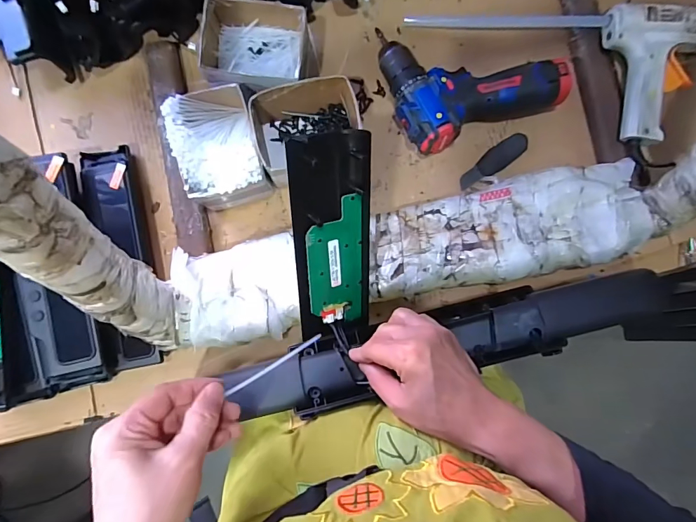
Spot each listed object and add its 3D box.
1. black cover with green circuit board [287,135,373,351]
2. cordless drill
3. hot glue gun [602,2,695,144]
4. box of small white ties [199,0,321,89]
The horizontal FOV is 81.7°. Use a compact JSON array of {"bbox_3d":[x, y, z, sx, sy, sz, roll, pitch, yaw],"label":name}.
[{"bbox_3d":[-0.013,-0.016,0.362,0.069,0.019,0.196,-14,122,-21],"label":"black cover with green circuit board"},{"bbox_3d":[0.155,-0.232,0.503,0.205,0.056,0.145,-18,87,-2],"label":"cordless drill"},{"bbox_3d":[0.414,-0.236,0.502,0.171,0.048,0.160,-9,87,-1],"label":"hot glue gun"},{"bbox_3d":[-0.104,-0.251,0.488,0.125,0.077,0.094,4,87,0],"label":"box of small white ties"}]

